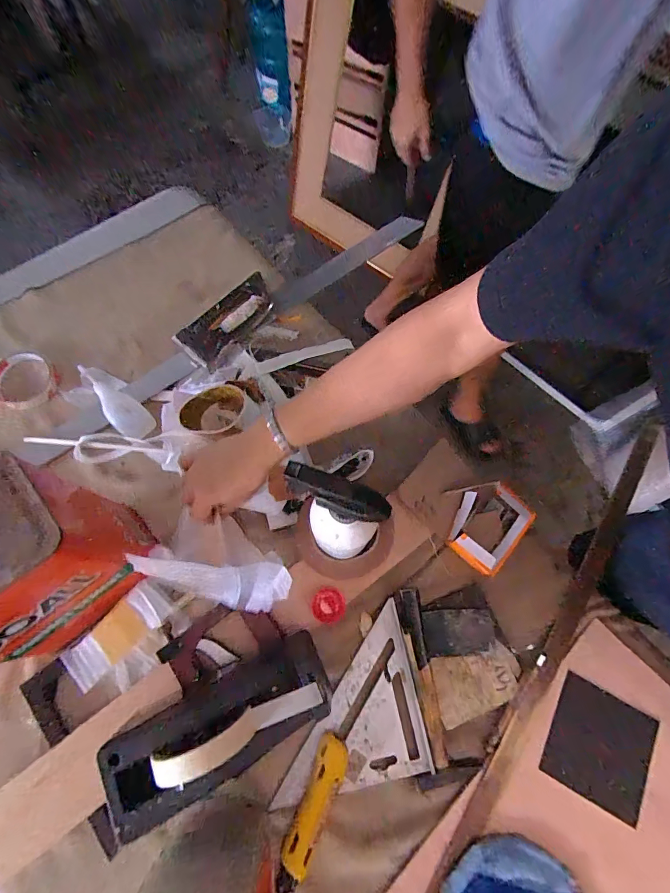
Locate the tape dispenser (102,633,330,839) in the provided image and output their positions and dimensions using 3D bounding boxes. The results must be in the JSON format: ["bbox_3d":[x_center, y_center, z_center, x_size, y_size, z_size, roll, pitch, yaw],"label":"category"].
[{"bbox_3d":[-0.100,0.257,0.367,0.209,0.107,0.075,-21,71,-22],"label":"tape dispenser"}]

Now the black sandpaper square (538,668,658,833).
[{"bbox_3d":[0.302,0.339,0.451,0.110,0.006,0.111,28,69,9],"label":"black sandpaper square"}]

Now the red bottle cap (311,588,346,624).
[{"bbox_3d":[-0.008,0.194,0.484,0.040,0.007,0.038,0,71,0],"label":"red bottle cap"}]

